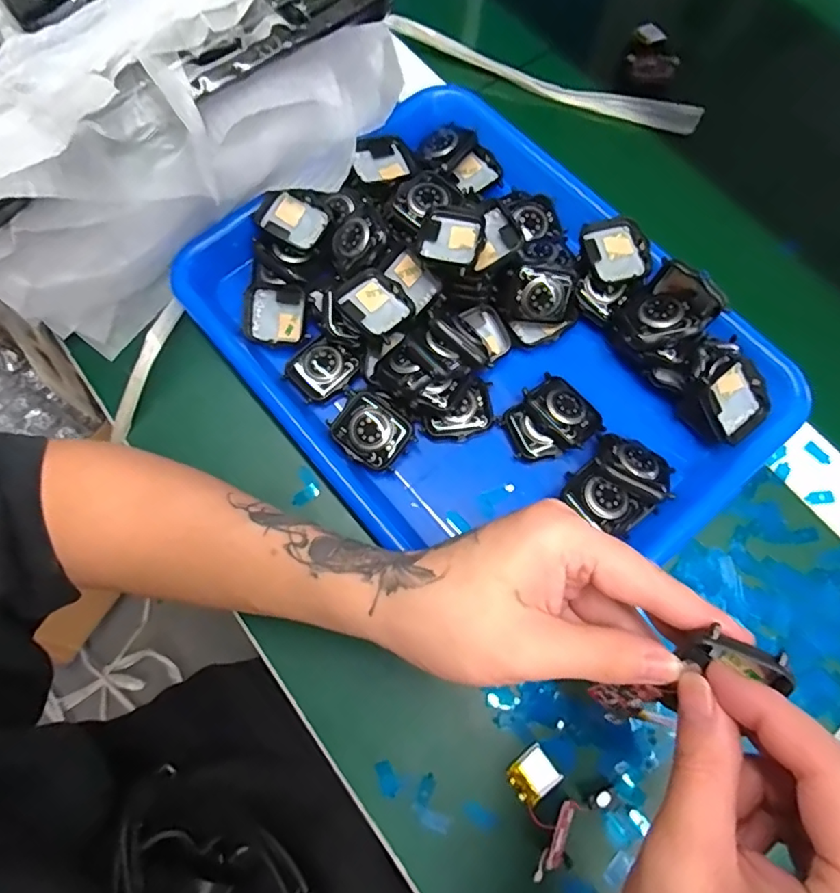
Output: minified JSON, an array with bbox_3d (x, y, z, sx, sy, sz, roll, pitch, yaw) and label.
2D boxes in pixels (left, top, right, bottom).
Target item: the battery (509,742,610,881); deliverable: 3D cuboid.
[{"bbox_3d":[0.063,0.182,0.265,0.047,0.012,0.048,34,75,11],"label":"battery"}]

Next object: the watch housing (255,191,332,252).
[{"bbox_3d":[-0.081,-0.147,0.346,0.043,0.012,0.031,30,75,10],"label":"watch housing"}]

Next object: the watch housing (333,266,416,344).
[{"bbox_3d":[-0.026,-0.085,0.325,0.037,0.011,0.043,-38,76,-11],"label":"watch housing"}]

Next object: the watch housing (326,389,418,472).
[{"bbox_3d":[-0.029,-0.009,0.314,0.047,0.012,0.036,35,76,11],"label":"watch housing"}]

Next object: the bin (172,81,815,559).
[{"bbox_3d":[0.036,-0.069,0.328,0.251,0.048,0.327,-39,76,-11],"label":"bin"}]

